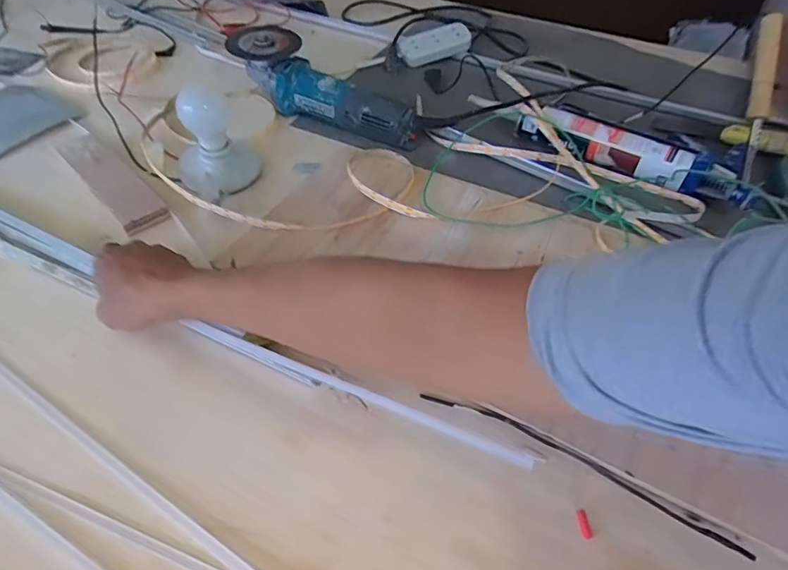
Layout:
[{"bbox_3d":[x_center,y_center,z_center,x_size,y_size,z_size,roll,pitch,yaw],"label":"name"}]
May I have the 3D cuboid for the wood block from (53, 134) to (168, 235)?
[{"bbox_3d":[-0.344,-0.131,0.581,0.050,0.010,0.209,-37,61,-27],"label":"wood block"}]

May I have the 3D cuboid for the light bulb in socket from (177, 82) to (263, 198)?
[{"bbox_3d":[-0.212,-0.172,0.563,0.097,0.094,0.096,-18,55,-16],"label":"light bulb in socket"}]

